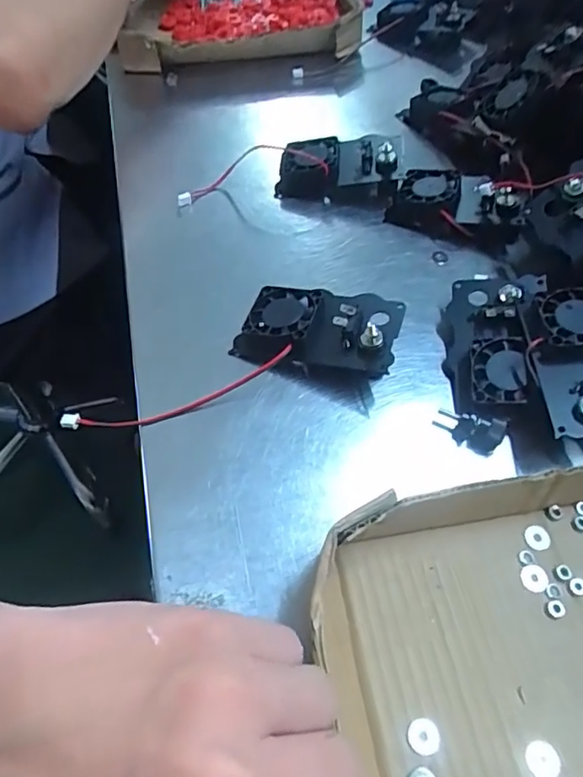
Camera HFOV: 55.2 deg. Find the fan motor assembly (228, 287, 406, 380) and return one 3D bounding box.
[{"bbox_3d":[0.015,-0.032,0.316,0.087,0.029,0.051,9,57,4],"label":"fan motor assembly"}]

